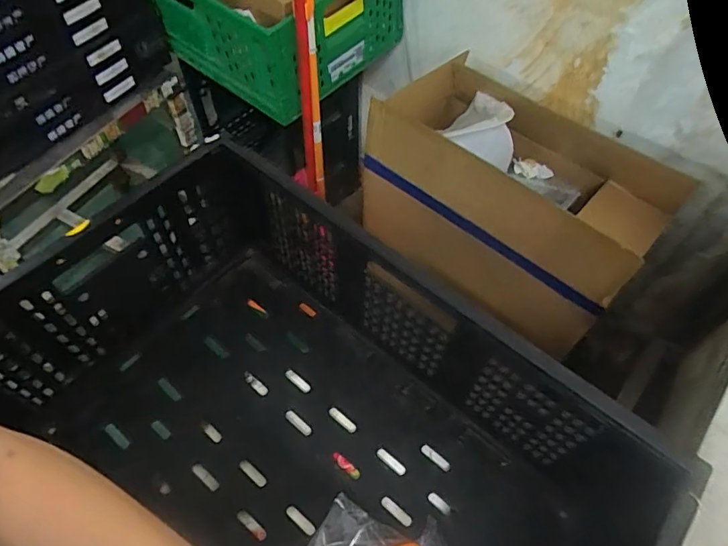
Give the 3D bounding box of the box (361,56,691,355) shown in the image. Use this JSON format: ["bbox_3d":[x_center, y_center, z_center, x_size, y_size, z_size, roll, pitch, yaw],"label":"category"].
[{"bbox_3d":[0.291,-0.177,1.028,0.565,0.245,0.296,35,62,20],"label":"box"}]

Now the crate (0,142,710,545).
[{"bbox_3d":[-0.052,0.164,0.529,0.604,0.233,0.424,36,62,19],"label":"crate"}]

